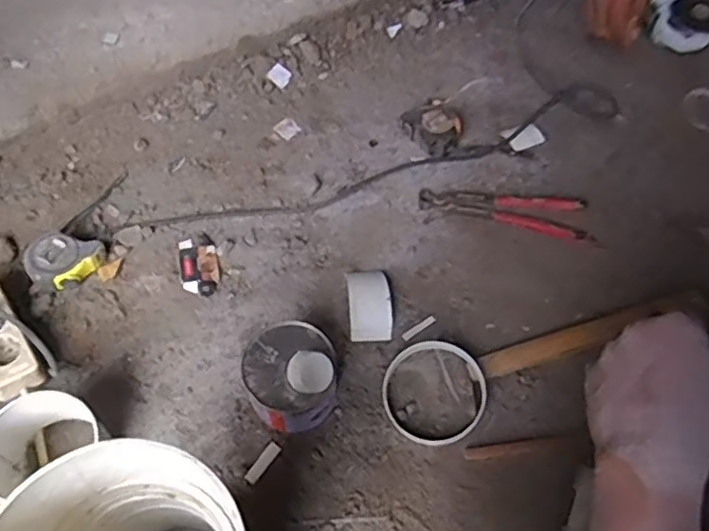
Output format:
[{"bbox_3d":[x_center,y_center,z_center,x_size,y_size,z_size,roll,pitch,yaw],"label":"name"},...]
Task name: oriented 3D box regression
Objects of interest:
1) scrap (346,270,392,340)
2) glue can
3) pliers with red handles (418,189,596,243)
[{"bbox_3d":[0.019,0.050,0.816,0.050,0.033,0.091,-4,60,-1],"label":"scrap"},{"bbox_3d":[-0.068,0.120,0.719,0.097,0.131,0.094,0,60,1],"label":"glue can"},{"bbox_3d":[0.204,-0.076,0.890,0.229,0.016,0.065,9,63,3],"label":"pliers with red handles"}]

